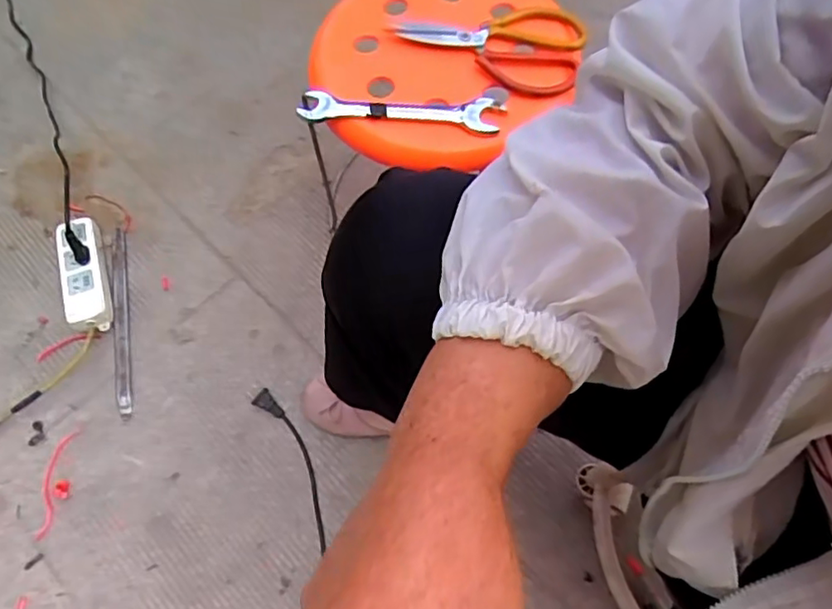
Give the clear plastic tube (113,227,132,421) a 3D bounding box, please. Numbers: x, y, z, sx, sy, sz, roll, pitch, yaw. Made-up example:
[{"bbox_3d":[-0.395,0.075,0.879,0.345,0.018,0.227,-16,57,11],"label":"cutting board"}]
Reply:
[{"bbox_3d":[-0.410,0.013,0.816,0.019,0.012,0.288,-14,66,-4],"label":"clear plastic tube"}]

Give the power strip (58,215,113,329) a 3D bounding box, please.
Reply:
[{"bbox_3d":[-0.467,-0.043,0.830,0.058,0.039,0.176,-20,67,-7],"label":"power strip"}]

